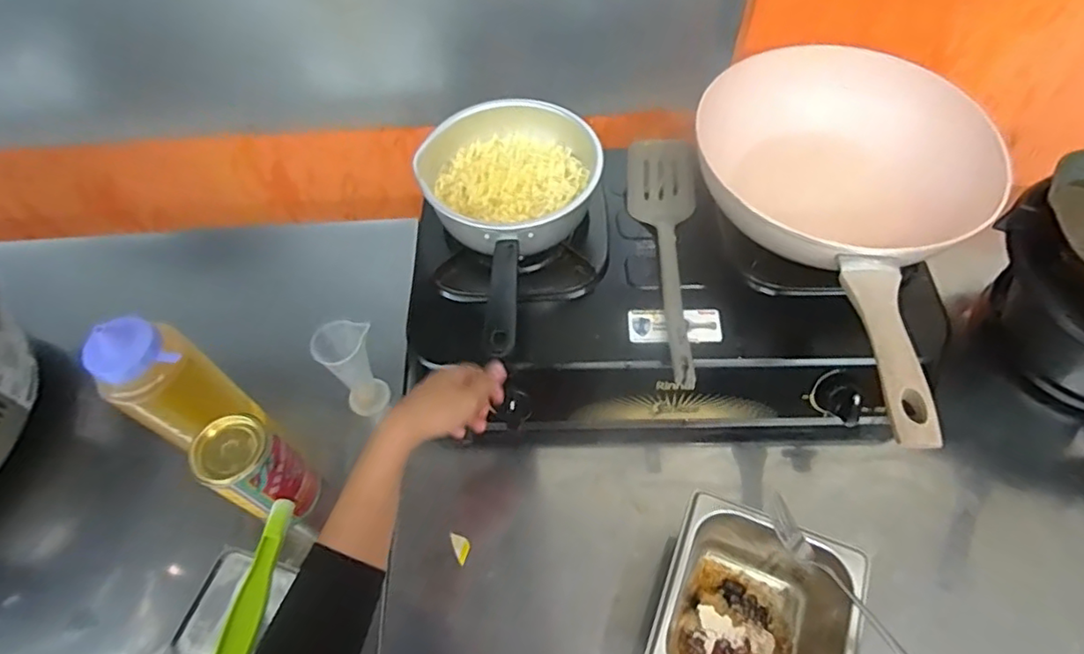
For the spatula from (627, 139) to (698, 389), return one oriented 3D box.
[{"bbox_3d":[0.138,-0.083,0.674,0.079,0.039,0.318,3,59,4],"label":"spatula"}]

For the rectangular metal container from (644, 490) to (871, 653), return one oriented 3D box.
[{"bbox_3d":[0.187,0.269,0.552,0.156,0.098,0.169,19,61,13],"label":"rectangular metal container"}]

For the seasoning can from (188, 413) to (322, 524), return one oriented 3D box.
[{"bbox_3d":[-0.284,0.149,0.608,0.069,0.133,0.067,-1,58,2],"label":"seasoning can"}]

